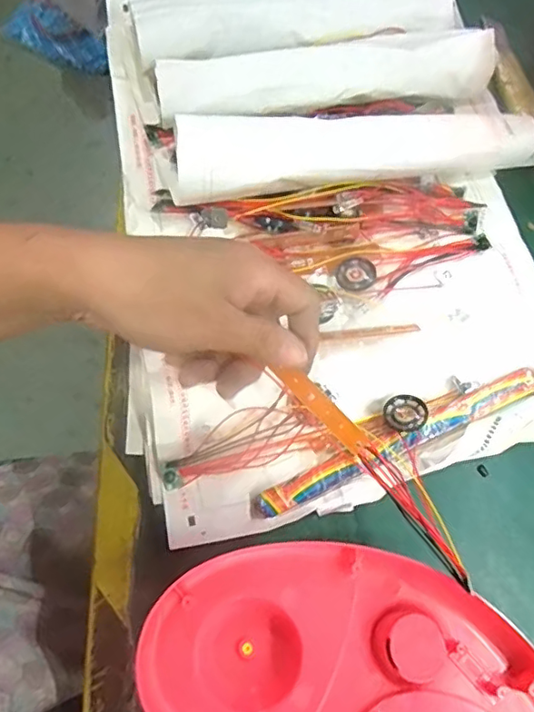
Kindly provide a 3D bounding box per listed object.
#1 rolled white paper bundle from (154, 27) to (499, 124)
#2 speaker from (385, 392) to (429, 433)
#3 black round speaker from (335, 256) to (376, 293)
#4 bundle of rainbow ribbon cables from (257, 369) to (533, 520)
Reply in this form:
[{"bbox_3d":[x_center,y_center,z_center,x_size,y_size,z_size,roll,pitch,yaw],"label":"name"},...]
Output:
[{"bbox_3d":[0.048,-0.213,0.427,0.255,0.035,0.045,-10,72,-11],"label":"rolled white paper bundle"},{"bbox_3d":[0.091,0.037,0.369,0.025,0.008,0.026,0,73,-1],"label":"speaker"},{"bbox_3d":[0.063,-0.057,0.393,0.027,0.005,0.025,2,71,-7],"label":"black round speaker"},{"bbox_3d":[0.090,0.053,0.368,0.206,0.010,0.021,-22,75,-14],"label":"bundle of rainbow ribbon cables"}]

